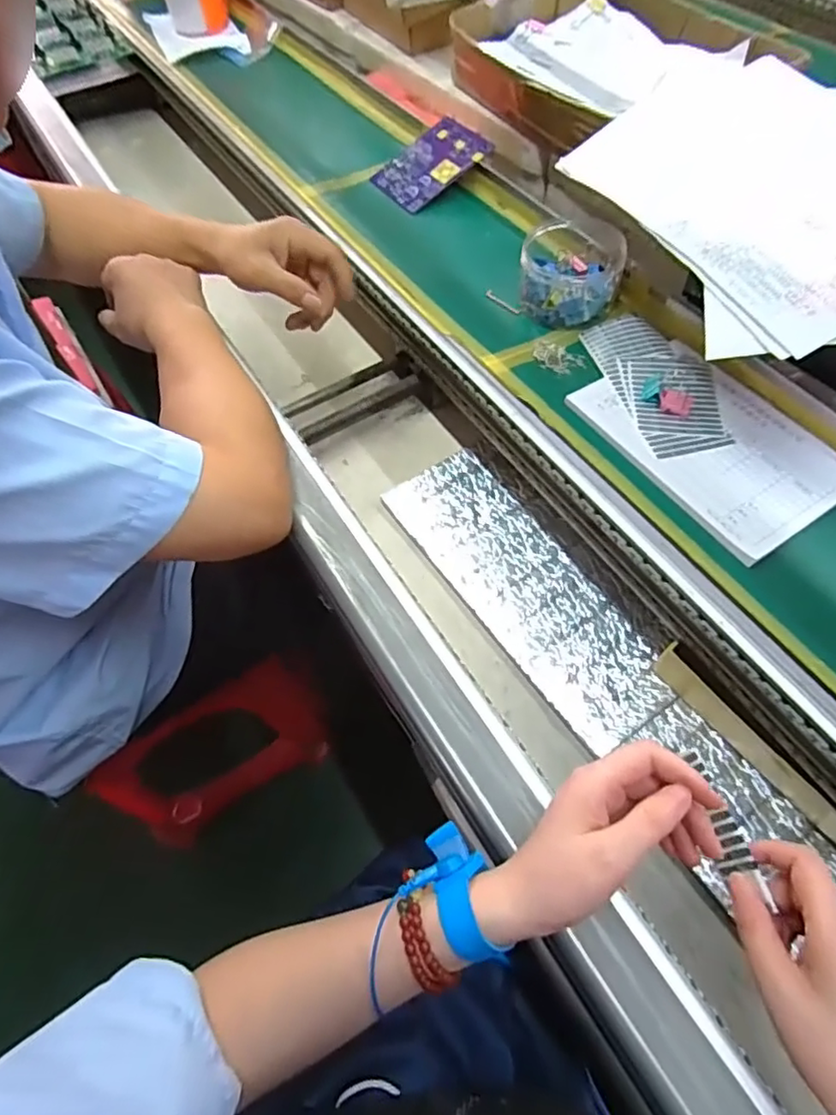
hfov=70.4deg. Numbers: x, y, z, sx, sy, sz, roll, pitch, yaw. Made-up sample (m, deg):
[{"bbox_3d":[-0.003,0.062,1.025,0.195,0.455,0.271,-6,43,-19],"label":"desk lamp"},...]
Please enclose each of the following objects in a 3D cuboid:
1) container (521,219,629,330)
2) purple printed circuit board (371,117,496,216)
[{"bbox_3d":[0.154,-0.292,0.589,0.093,0.055,0.114,12,61,9],"label":"container"},{"bbox_3d":[0.015,-0.477,0.718,0.129,0.006,0.094,-39,67,-1],"label":"purple printed circuit board"}]

